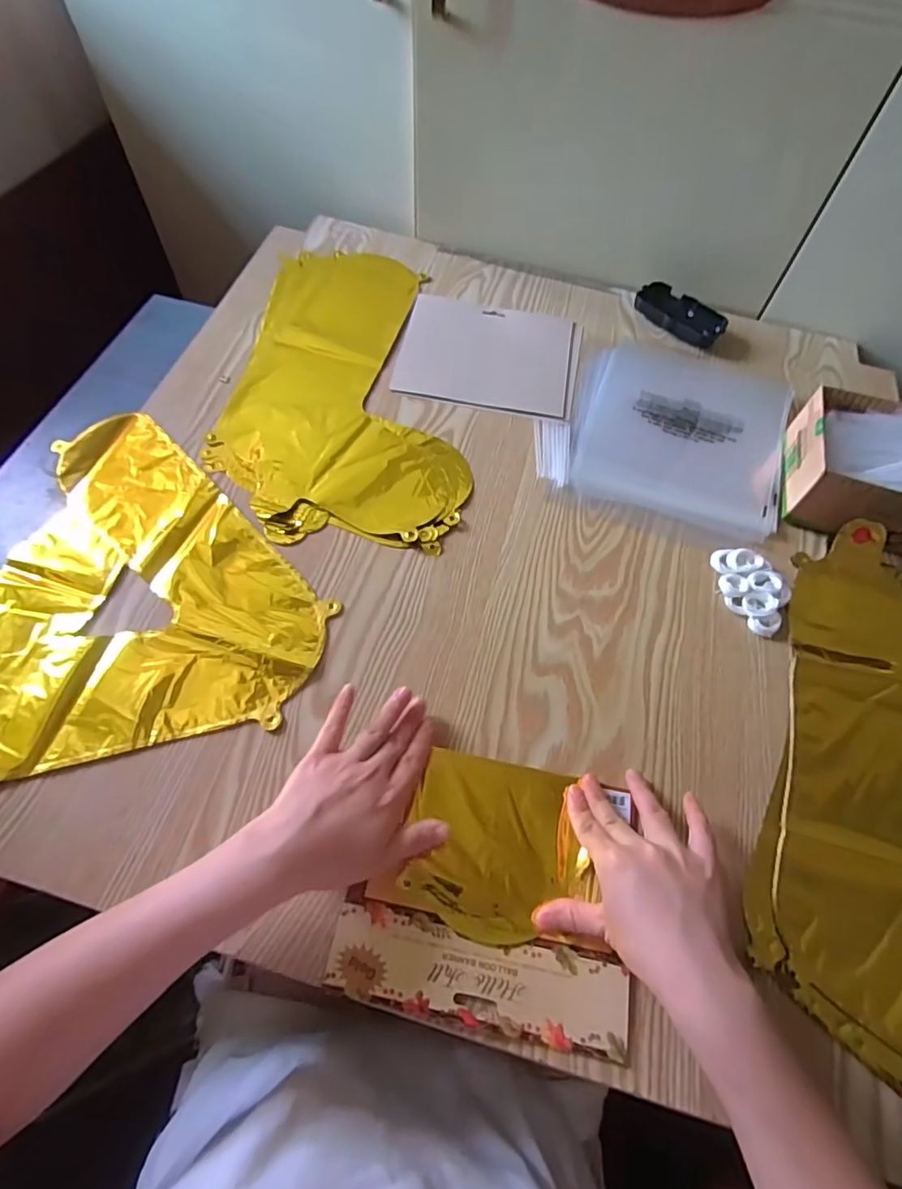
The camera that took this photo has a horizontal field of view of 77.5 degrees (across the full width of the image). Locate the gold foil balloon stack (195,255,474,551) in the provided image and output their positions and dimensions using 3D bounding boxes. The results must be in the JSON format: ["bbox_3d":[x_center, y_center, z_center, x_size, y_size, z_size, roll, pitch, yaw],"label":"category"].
[{"bbox_3d":[-0.106,-0.238,0.614,0.248,0.008,0.421,5,61,-1],"label":"gold foil balloon stack"}]

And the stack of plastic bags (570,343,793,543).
[{"bbox_3d":[0.245,-0.180,0.600,0.213,0.015,0.241,17,62,6],"label":"stack of plastic bags"}]

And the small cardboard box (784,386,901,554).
[{"bbox_3d":[0.421,-0.112,0.532,0.183,0.074,0.140,16,61,5],"label":"small cardboard box"}]

